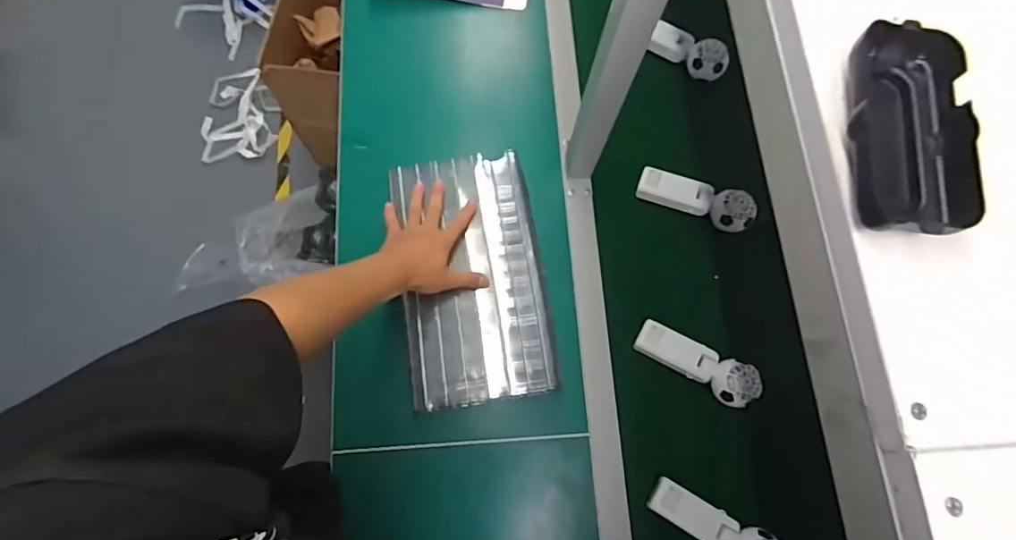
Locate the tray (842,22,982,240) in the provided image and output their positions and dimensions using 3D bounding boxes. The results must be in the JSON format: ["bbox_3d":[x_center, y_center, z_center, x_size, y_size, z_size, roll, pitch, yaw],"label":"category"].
[{"bbox_3d":[0.200,-0.066,0.274,0.060,0.041,0.114,11,74,2],"label":"tray"}]

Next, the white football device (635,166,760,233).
[{"bbox_3d":[0.284,-0.107,0.804,0.171,0.030,0.058,22,74,18],"label":"white football device"}]

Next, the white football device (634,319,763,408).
[{"bbox_3d":[0.263,0.129,0.733,0.169,0.042,0.059,29,75,6],"label":"white football device"}]

